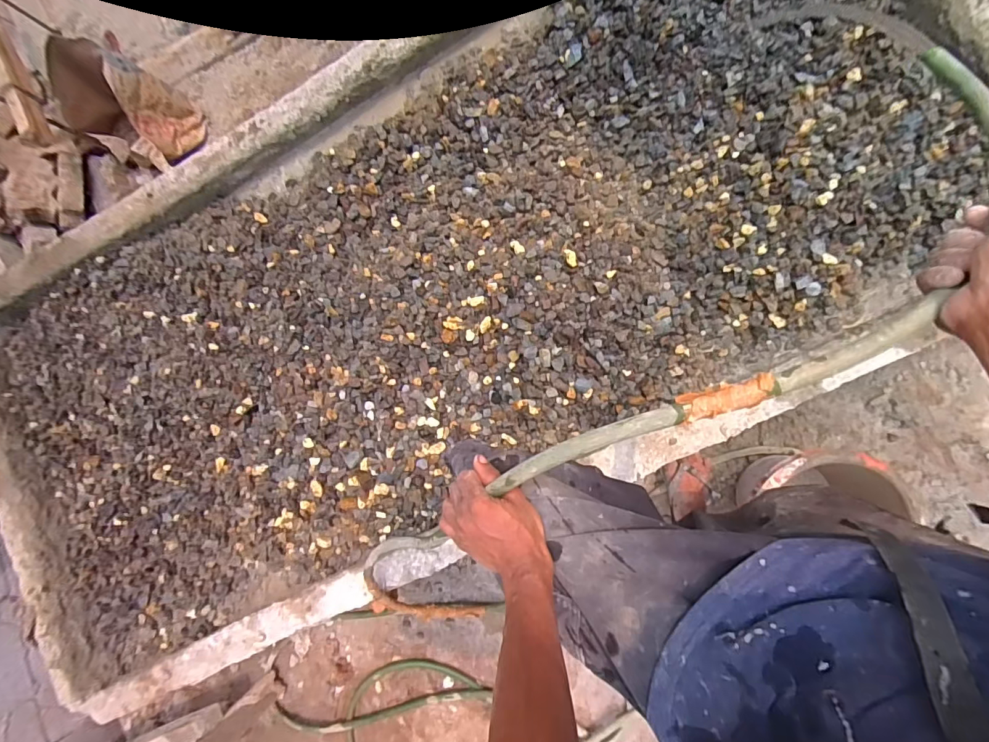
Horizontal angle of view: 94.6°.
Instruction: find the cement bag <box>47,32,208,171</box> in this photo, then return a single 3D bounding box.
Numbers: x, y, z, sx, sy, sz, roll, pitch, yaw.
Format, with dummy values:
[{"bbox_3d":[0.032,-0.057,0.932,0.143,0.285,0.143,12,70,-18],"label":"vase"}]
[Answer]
[{"bbox_3d":[-1.043,-0.745,1.307,0.235,0.288,0.238,16,91,12],"label":"cement bag"}]

